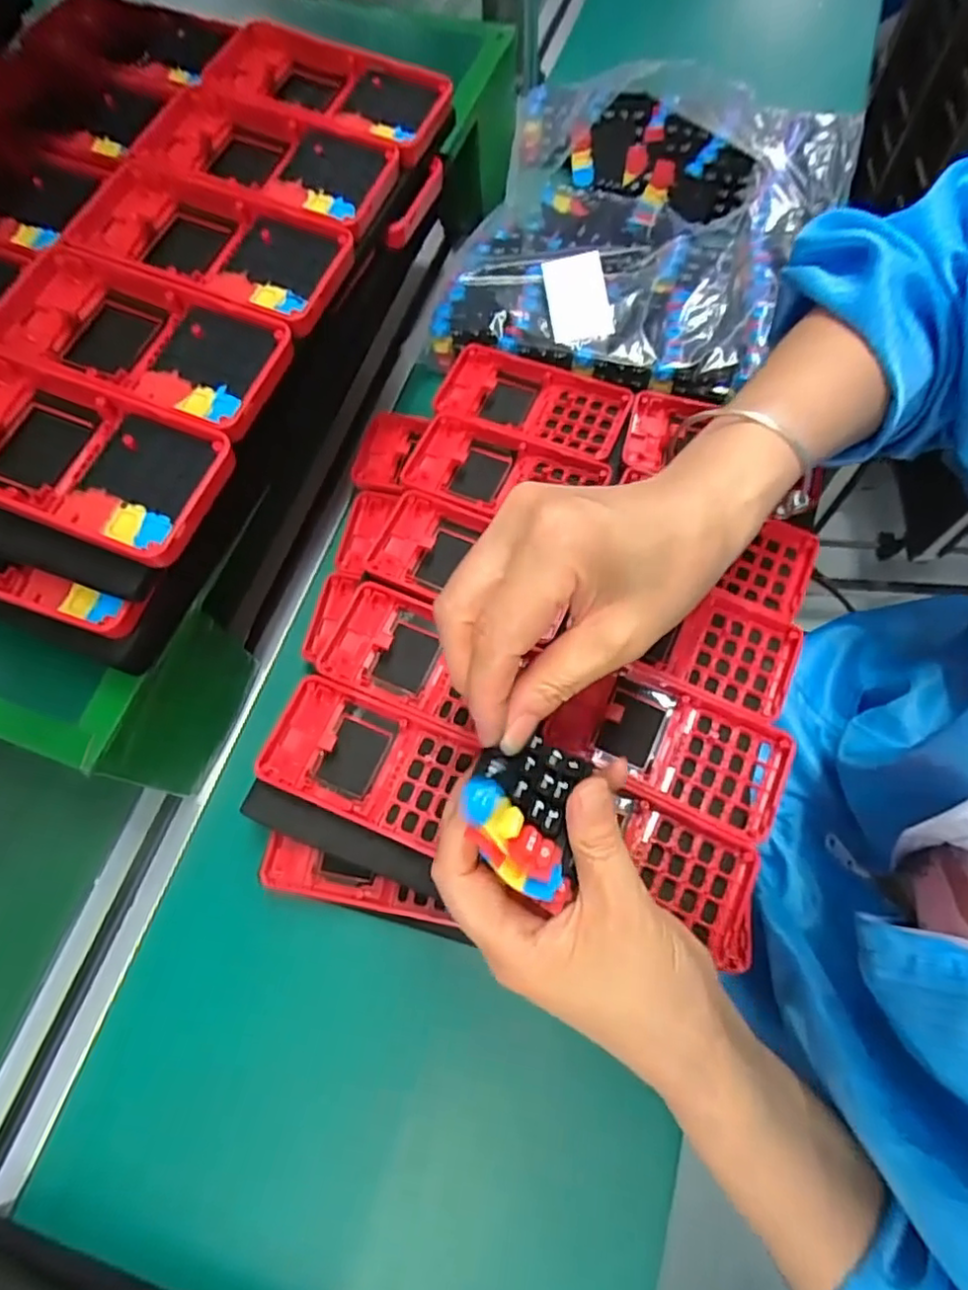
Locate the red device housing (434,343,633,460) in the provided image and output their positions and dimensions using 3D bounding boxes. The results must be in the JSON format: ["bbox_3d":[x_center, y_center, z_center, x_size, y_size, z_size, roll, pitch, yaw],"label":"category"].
[{"bbox_3d":[0.031,-0.162,0.425,0.122,0.009,0.064,22,71,11],"label":"red device housing"}]

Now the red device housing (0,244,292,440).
[{"bbox_3d":[-0.152,-0.135,0.284,0.123,0.016,0.065,19,70,10],"label":"red device housing"}]

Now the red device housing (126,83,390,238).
[{"bbox_3d":[-0.110,-0.245,0.326,0.125,0.016,0.062,20,70,11],"label":"red device housing"}]

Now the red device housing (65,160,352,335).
[{"bbox_3d":[-0.132,-0.191,0.306,0.133,0.015,0.066,21,70,11],"label":"red device housing"}]

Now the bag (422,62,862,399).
[{"bbox_3d":[0.129,-0.330,0.507,0.274,0.045,0.346,17,70,9],"label":"bag"}]

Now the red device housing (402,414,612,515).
[{"bbox_3d":[0.009,-0.106,0.404,0.119,0.012,0.062,23,71,11],"label":"red device housing"}]

